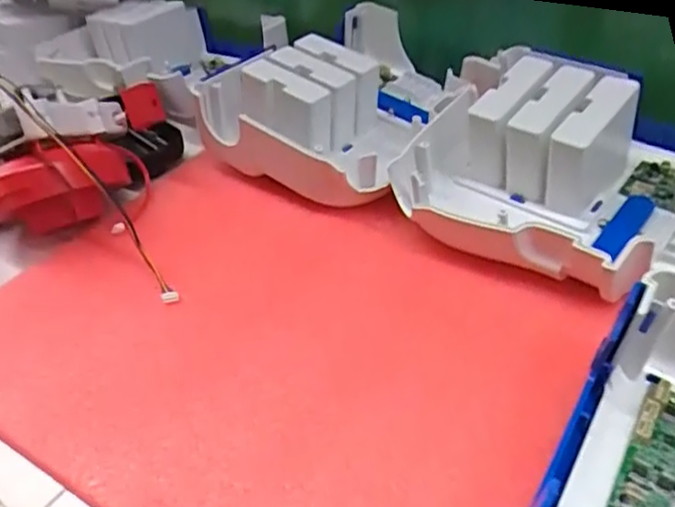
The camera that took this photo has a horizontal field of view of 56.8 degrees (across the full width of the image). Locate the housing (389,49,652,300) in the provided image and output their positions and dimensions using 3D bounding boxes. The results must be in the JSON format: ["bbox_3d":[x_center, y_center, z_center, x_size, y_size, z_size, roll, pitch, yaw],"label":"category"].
[{"bbox_3d":[0.118,-0.050,0.320,0.157,0.058,0.131,21,45,31],"label":"housing"}]

